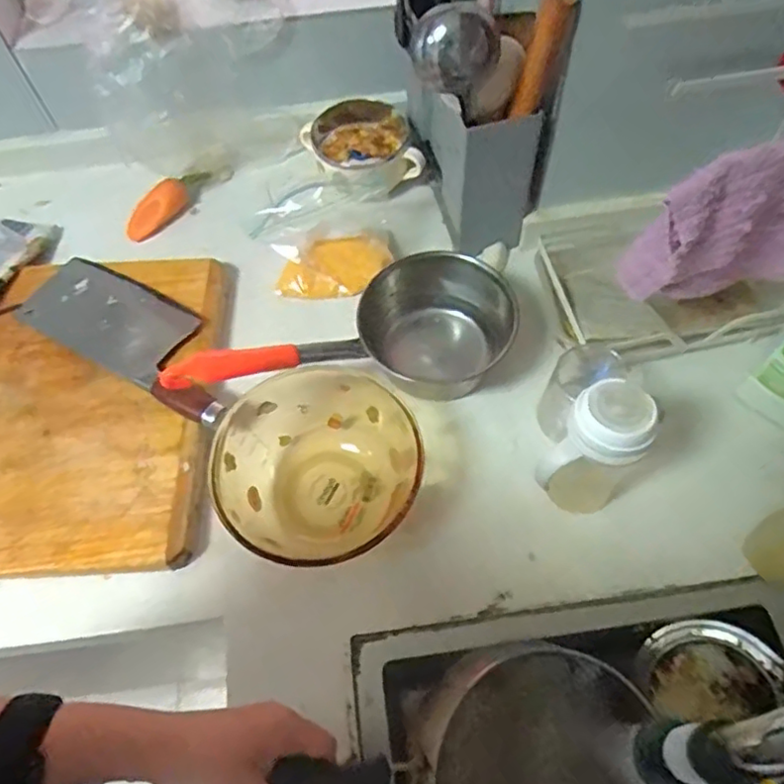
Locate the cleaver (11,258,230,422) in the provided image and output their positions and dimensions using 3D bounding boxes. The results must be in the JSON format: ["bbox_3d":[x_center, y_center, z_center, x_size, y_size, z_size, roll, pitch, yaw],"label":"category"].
[{"bbox_3d":[-0.275,-0.066,0.661,0.287,0.021,0.098,27,66,17],"label":"cleaver"}]

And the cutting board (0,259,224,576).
[{"bbox_3d":[-0.439,0.016,0.637,0.515,0.026,0.336,-3,61,1],"label":"cutting board"}]

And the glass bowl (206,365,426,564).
[{"bbox_3d":[-0.064,0.063,0.576,0.170,0.084,0.177,-1,61,2],"label":"glass bowl"}]

